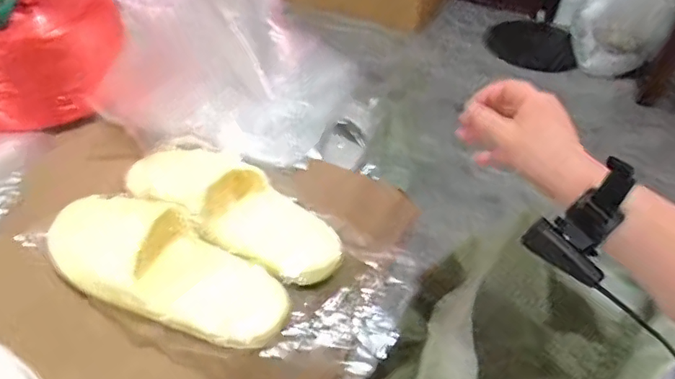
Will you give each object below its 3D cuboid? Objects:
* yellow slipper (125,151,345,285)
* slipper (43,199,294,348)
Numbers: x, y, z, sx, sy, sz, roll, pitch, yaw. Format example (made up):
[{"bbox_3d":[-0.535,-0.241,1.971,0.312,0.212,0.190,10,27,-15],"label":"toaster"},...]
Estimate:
[{"bbox_3d":[-0.112,0.019,0.617,0.256,0.062,0.103,28,46,6],"label":"yellow slipper"},{"bbox_3d":[-0.176,0.069,0.556,0.264,0.064,0.100,20,45,17],"label":"slipper"}]

